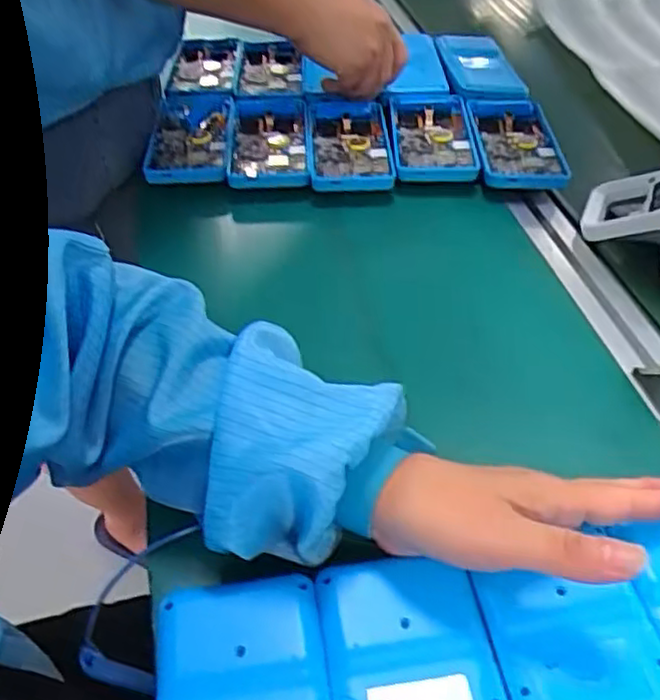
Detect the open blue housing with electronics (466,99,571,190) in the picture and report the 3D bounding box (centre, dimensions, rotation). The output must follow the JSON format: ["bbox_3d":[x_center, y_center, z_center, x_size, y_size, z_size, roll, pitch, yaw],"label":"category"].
[{"bbox_3d":[0.170,-0.193,0.648,0.074,0.017,0.142,1,45,1],"label":"open blue housing with electronics"}]

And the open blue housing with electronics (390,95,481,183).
[{"bbox_3d":[0.095,-0.199,0.654,0.075,0.018,0.138,1,45,1],"label":"open blue housing with electronics"}]

